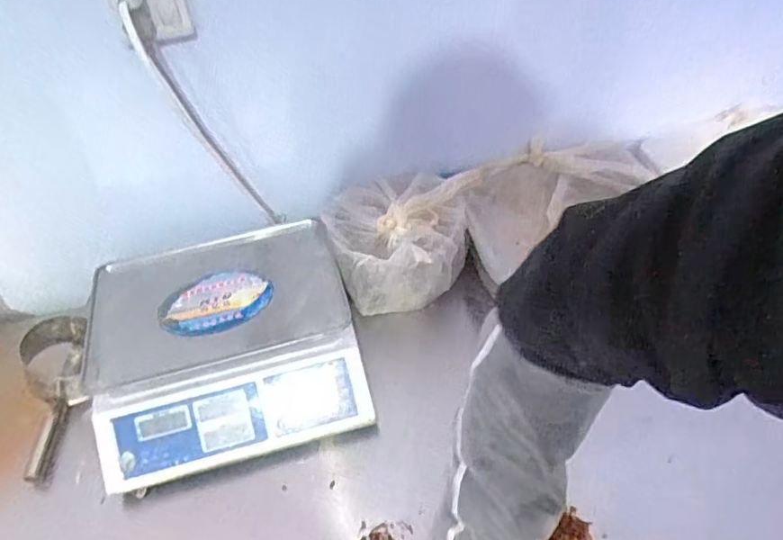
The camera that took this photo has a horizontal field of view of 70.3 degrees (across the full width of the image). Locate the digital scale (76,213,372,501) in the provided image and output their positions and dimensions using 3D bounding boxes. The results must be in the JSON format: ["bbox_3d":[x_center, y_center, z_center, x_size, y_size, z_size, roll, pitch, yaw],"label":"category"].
[{"bbox_3d":[-0.229,0.100,0.774,0.347,0.117,0.322,-15,46,-9],"label":"digital scale"}]

